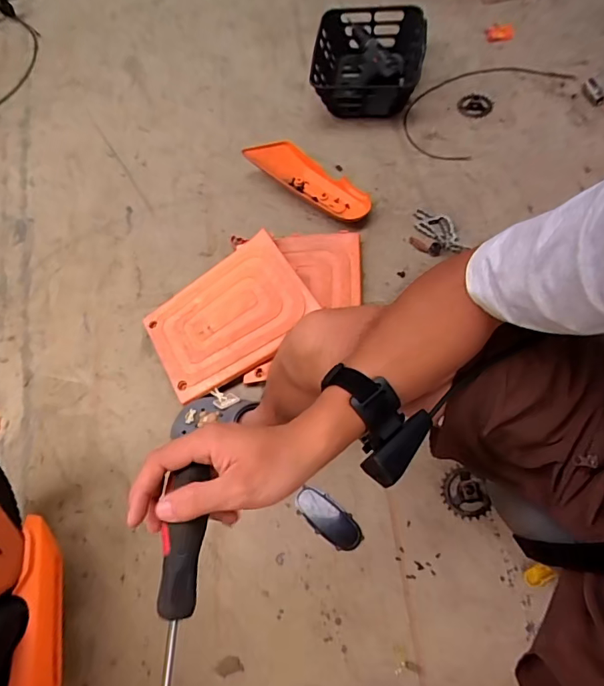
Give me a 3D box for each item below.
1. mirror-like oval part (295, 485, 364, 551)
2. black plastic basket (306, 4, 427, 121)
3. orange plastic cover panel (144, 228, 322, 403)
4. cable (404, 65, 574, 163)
[{"bbox_3d":[0.046,0.306,0.809,0.130,0.011,0.058,34,73,20],"label":"mirror-like oval part"},{"bbox_3d":[0.184,-0.779,1.292,0.297,0.137,0.338,2,65,7],"label":"black plastic basket"},{"bbox_3d":[-0.154,-0.062,0.962,0.327,0.020,0.266,-34,62,0],"label":"orange plastic cover panel"},{"bbox_3d":[0.473,-0.654,1.251,0.472,0.021,0.261,-39,67,-15],"label":"cable"}]

